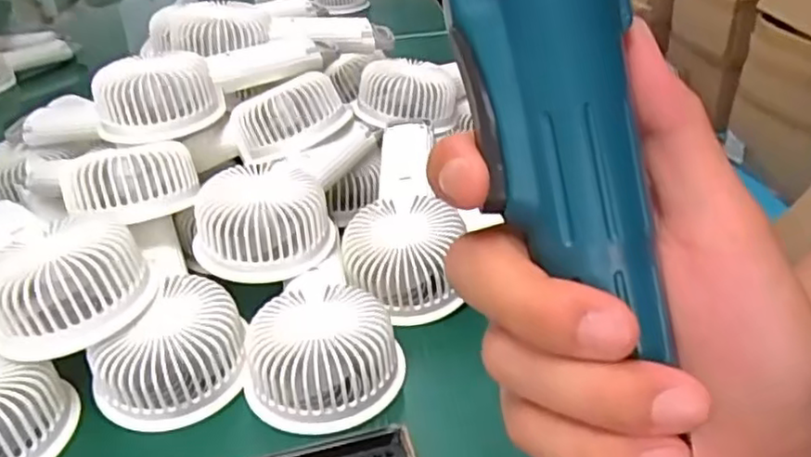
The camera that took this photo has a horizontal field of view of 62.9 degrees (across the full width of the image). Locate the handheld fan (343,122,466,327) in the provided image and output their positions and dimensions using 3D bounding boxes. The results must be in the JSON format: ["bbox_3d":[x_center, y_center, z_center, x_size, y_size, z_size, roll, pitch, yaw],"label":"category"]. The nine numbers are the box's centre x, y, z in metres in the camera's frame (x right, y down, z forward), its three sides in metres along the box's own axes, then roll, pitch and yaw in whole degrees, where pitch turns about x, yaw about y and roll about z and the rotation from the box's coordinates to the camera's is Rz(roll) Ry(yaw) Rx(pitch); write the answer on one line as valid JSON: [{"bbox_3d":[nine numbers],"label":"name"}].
[{"bbox_3d":[-0.002,-0.018,0.456,0.075,0.035,0.168,-3,49,1],"label":"handheld fan"}]

